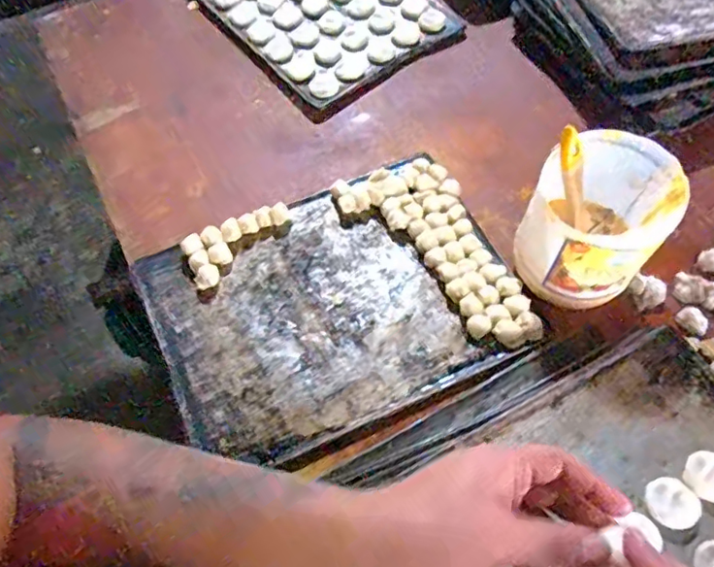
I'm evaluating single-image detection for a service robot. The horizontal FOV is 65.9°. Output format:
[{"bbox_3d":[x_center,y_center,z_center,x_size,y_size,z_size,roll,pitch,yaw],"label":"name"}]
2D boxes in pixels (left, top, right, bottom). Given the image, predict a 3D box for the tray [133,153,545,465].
[{"bbox_3d":[-0.030,0.016,0.692,0.424,0.030,0.313,-22,62,-10],"label":"tray"}]

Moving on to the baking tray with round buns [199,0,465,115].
[{"bbox_3d":[-0.074,-0.507,0.988,0.317,0.028,0.453,-36,65,-17],"label":"baking tray with round buns"}]

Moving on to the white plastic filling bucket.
[{"bbox_3d":[0.272,-0.070,0.631,0.132,0.127,0.151,26,64,16],"label":"white plastic filling bucket"}]

